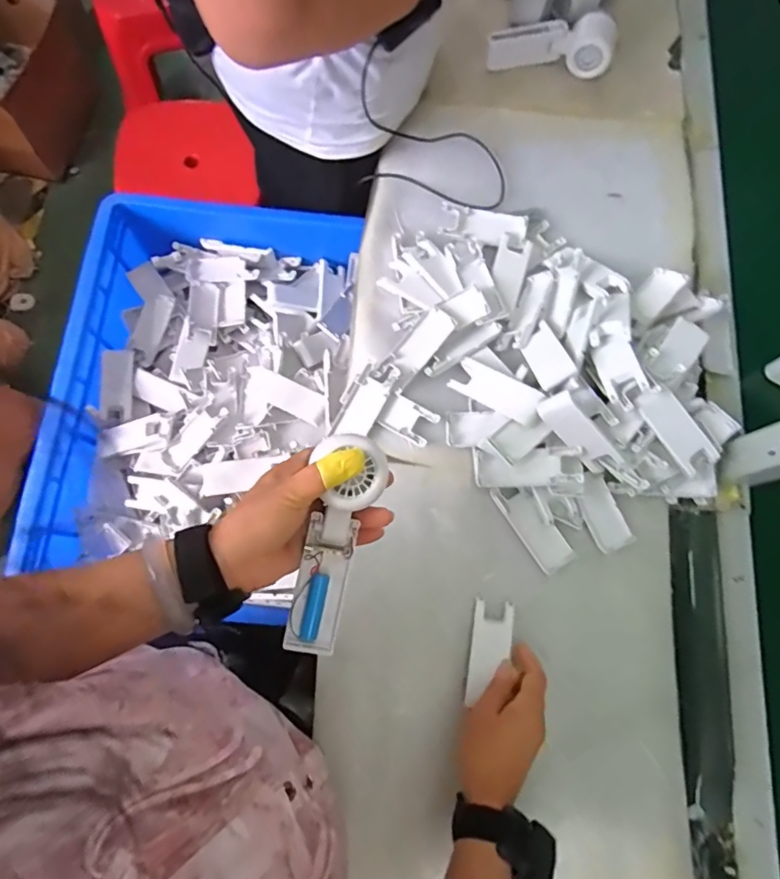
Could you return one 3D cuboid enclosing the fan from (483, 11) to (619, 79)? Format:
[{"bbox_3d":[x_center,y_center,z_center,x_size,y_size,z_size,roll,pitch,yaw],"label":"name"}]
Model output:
[{"bbox_3d":[0.216,-0.530,0.713,0.164,0.052,0.054,4,75,-1],"label":"fan"}]

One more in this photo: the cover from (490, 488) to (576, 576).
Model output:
[{"bbox_3d":[0.150,0.091,0.556,0.037,0.007,0.100,-32,79,-9],"label":"cover"}]

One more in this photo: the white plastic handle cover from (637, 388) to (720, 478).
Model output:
[{"bbox_3d":[0.293,-0.010,0.542,0.042,0.020,0.094,-35,79,-10],"label":"white plastic handle cover"}]

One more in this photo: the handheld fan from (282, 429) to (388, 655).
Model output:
[{"bbox_3d":[-0.045,0.079,0.405,0.051,0.025,0.168,17,98,3],"label":"handheld fan"}]

